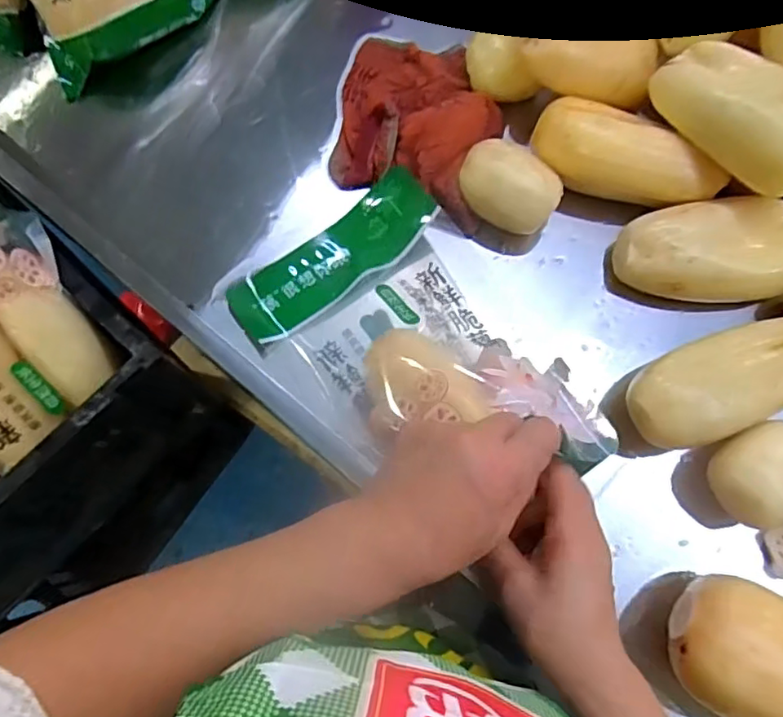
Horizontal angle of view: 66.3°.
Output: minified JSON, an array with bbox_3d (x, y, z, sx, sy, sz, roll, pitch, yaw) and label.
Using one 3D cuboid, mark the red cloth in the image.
[{"bbox_3d":[0.026,-0.216,0.539,0.151,0.047,0.193,10,75,1],"label":"red cloth"}]

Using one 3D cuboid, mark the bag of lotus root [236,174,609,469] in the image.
[{"bbox_3d":[0.020,-0.012,0.465,0.188,0.088,0.282,-38,79,-10],"label":"bag of lotus root"}]

